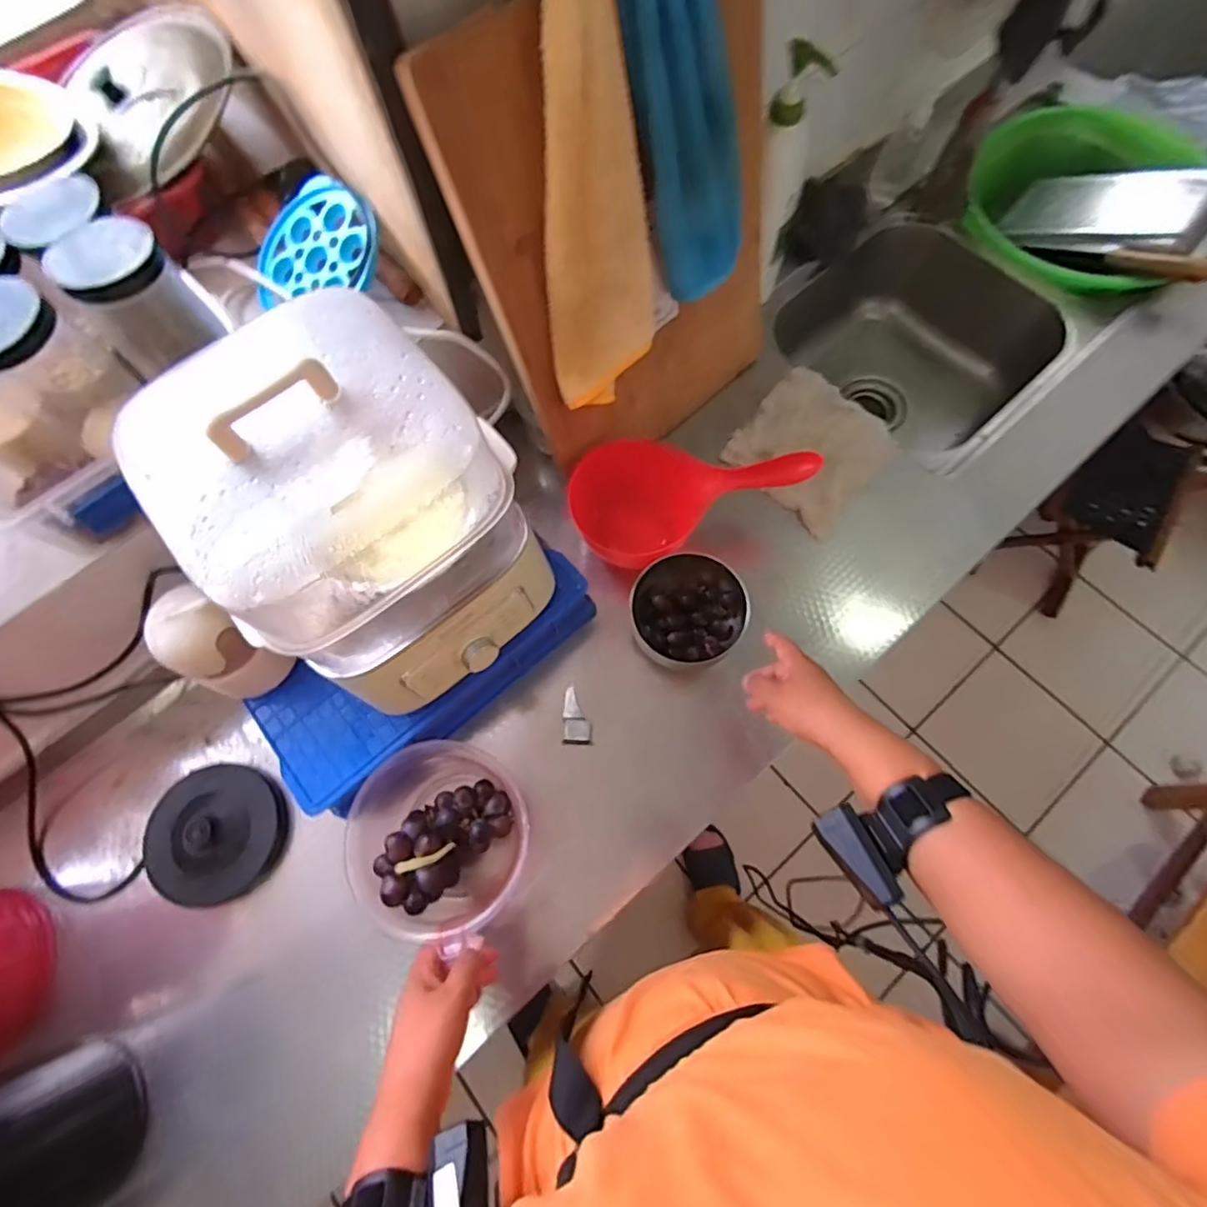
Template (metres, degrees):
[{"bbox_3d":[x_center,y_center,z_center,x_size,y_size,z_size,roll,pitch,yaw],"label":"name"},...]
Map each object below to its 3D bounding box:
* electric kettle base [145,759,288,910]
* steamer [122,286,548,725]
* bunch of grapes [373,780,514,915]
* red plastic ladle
[{"bbox_3d":[-0.411,0.240,0.621,0.140,0.031,0.133,-1,71,2],"label":"electric kettle base"},{"bbox_3d":[-0.187,-0.068,0.481,0.197,0.231,0.221,-36,73,-9],"label":"steamer"},{"bbox_3d":[-0.152,0.220,0.562,0.121,0.068,0.077,-42,75,-11],"label":"bunch of grapes"},{"bbox_3d":[0.095,-0.118,0.689,0.285,0.084,0.140,-7,69,25],"label":"red plastic ladle"}]

